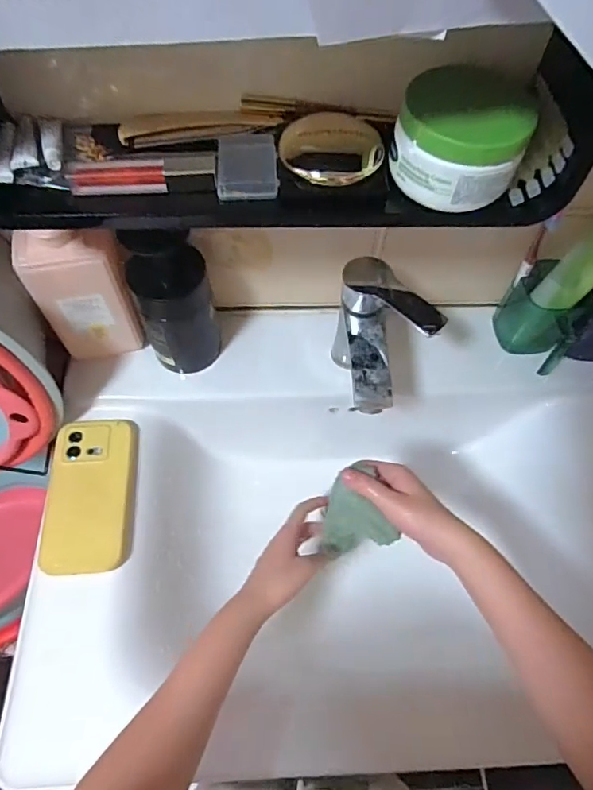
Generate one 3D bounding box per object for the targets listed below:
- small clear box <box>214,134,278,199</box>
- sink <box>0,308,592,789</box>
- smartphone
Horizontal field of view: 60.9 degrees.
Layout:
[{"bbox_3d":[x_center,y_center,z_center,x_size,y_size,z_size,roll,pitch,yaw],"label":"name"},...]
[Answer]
[{"bbox_3d":[-0.037,-0.175,0.385,0.046,0.016,0.055,2,61,-2],"label":"small clear box"},{"bbox_3d":[0.079,0.139,0.582,0.693,0.120,0.472,-1,61,-3],"label":"sink"},{"bbox_3d":[-0.224,0.106,0.551,0.091,0.013,0.165,-2,61,-3],"label":"smartphone"}]

